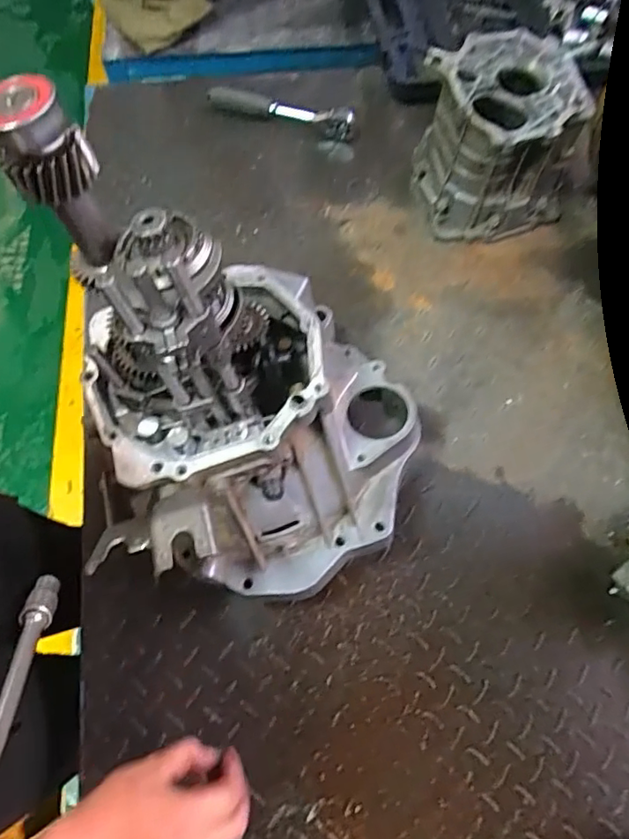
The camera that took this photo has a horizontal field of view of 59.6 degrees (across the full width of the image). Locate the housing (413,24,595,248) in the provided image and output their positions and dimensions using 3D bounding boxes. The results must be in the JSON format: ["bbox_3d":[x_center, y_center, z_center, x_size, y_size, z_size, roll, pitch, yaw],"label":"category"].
[{"bbox_3d":[0.251,-0.381,0.762,0.184,0.176,0.188,0,69,-1],"label":"housing"}]

